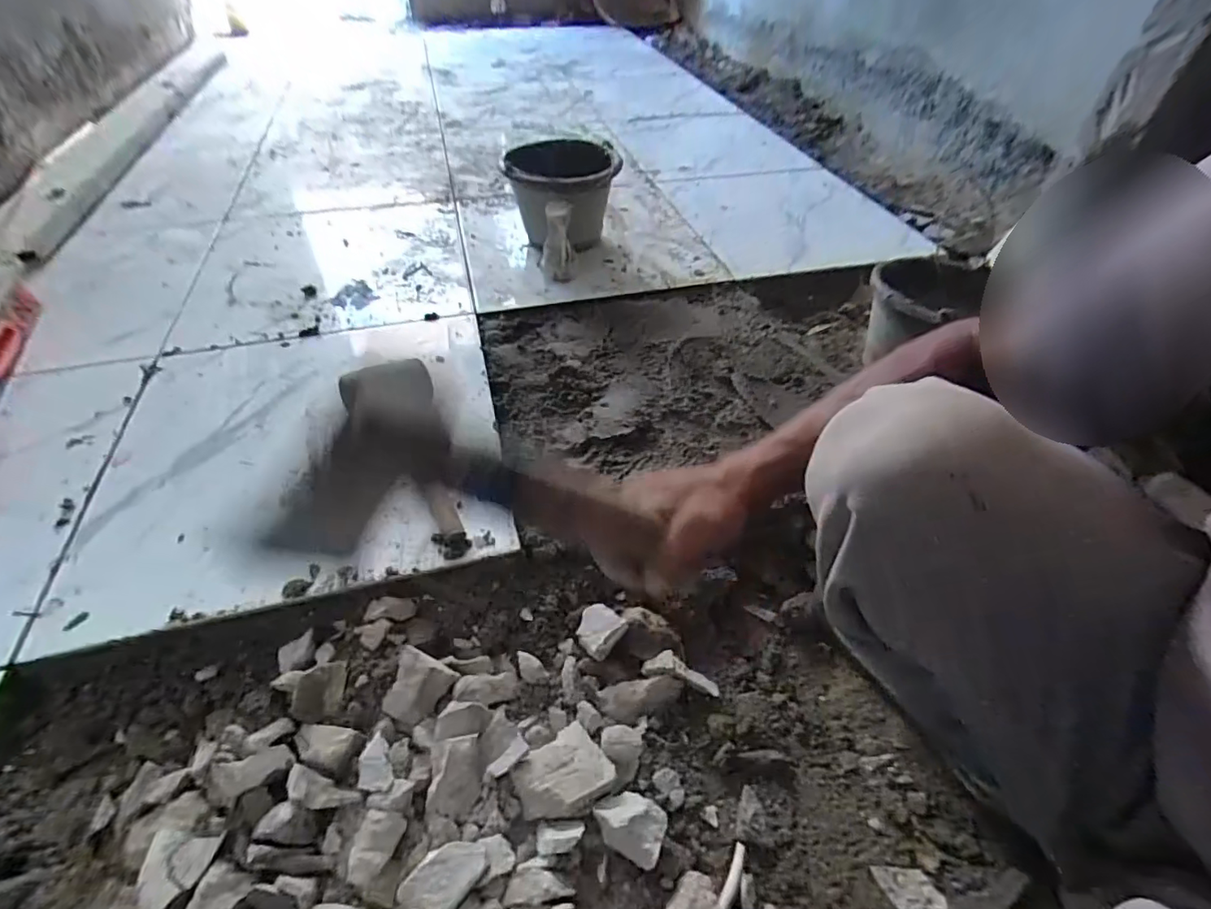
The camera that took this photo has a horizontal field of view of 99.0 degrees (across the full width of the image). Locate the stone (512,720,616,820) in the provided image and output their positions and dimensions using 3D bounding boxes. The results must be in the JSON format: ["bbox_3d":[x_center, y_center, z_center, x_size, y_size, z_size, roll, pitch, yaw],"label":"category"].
[{"bbox_3d":[-0.040,0.297,0.477,0.081,0.022,0.064,-29,56,-25],"label":"stone"}]

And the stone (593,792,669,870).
[{"bbox_3d":[0.022,0.323,0.452,0.063,0.035,0.049,25,53,19],"label":"stone"}]

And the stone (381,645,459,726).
[{"bbox_3d":[-0.187,0.232,0.515,0.056,0.029,0.058,16,50,12],"label":"stone"}]

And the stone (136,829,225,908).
[{"bbox_3d":[-0.357,0.350,0.431,0.050,0.025,0.058,0,49,-1],"label":"stone"}]

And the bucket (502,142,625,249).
[{"bbox_3d":[-0.088,-0.520,1.052,0.213,0.169,0.213,1,48,-2],"label":"bucket"}]

